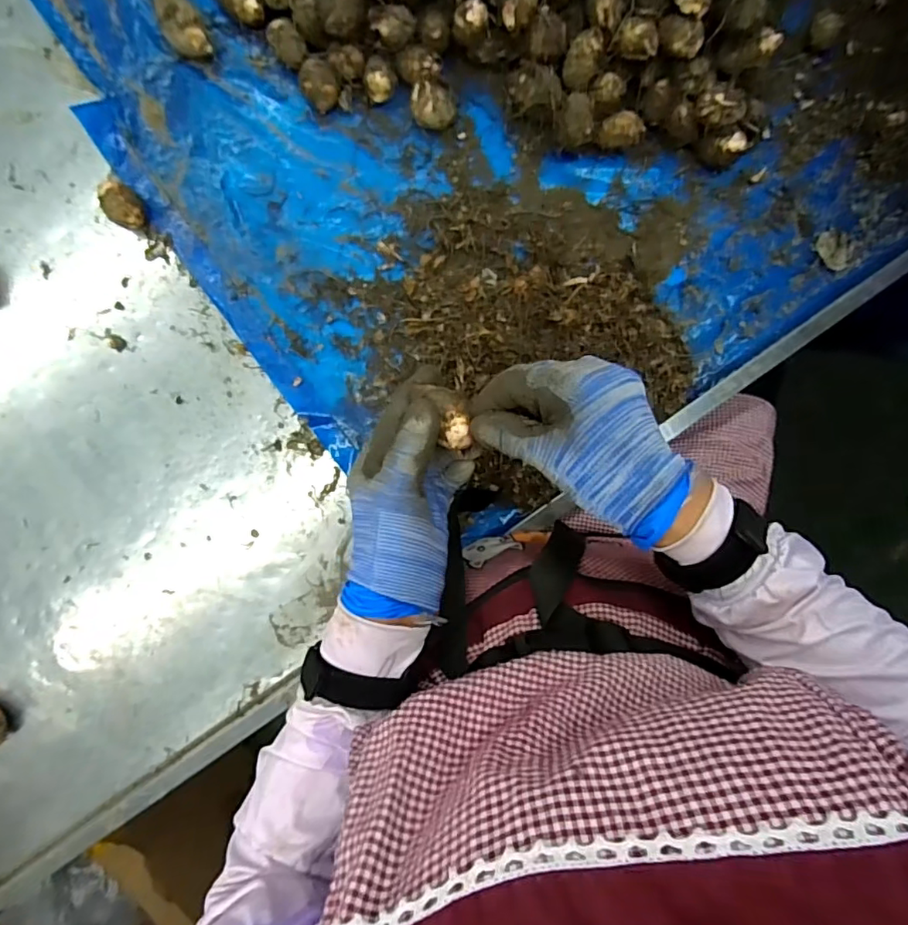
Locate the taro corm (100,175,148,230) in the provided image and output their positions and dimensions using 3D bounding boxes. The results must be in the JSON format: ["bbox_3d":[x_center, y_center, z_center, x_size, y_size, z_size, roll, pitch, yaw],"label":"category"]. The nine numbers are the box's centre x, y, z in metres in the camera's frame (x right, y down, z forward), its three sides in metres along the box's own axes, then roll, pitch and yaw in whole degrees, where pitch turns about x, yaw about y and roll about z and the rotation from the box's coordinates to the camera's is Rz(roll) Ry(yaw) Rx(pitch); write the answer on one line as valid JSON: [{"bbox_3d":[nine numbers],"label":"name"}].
[{"bbox_3d":[-0.308,-0.239,0.501,0.041,0.031,0.033,38,91,-9],"label":"taro corm"}]

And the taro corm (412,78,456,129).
[{"bbox_3d":[-0.020,-0.336,0.512,0.040,0.031,0.039,-5,97,-6],"label":"taro corm"}]

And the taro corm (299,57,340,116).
[{"bbox_3d":[-0.123,-0.347,0.498,0.033,0.032,0.035,-1,96,-6],"label":"taro corm"}]

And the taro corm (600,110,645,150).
[{"bbox_3d":[0.163,-0.323,0.524,0.043,0.022,0.026,-6,97,-6],"label":"taro corm"}]

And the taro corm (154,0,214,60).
[{"bbox_3d":[-0.244,-0.396,0.481,0.033,0.036,0.069,-23,98,-3],"label":"taro corm"}]

